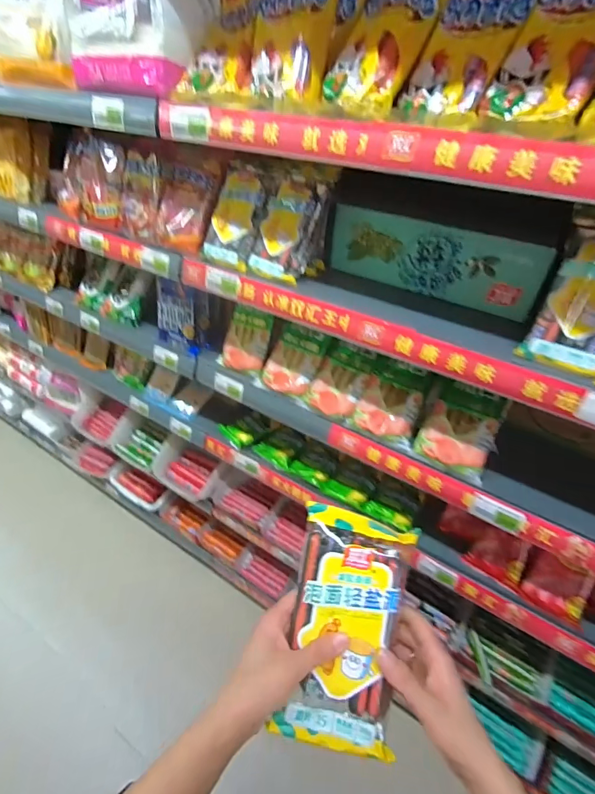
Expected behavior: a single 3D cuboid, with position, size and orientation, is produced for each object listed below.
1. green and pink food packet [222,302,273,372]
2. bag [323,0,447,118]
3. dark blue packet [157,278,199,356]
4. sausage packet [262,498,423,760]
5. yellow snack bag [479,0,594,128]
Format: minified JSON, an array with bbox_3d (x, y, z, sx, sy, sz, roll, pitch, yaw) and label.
[{"bbox_3d":[-0.108,-0.126,0.862,0.106,0.133,0.030,18,16,18],"label":"green and pink food packet"},{"bbox_3d":[0.111,-0.456,0.494,0.104,0.191,0.040,29,9,21],"label":"bag"},{"bbox_3d":[-0.278,-0.185,0.884,0.105,0.150,0.033,16,41,14],"label":"dark blue packet"},{"bbox_3d":[0.052,0.218,0.379,0.108,0.030,0.202,7,74,3],"label":"sausage packet"},{"bbox_3d":[0.298,-0.396,0.422,0.109,0.201,0.021,34,11,27],"label":"yellow snack bag"}]

